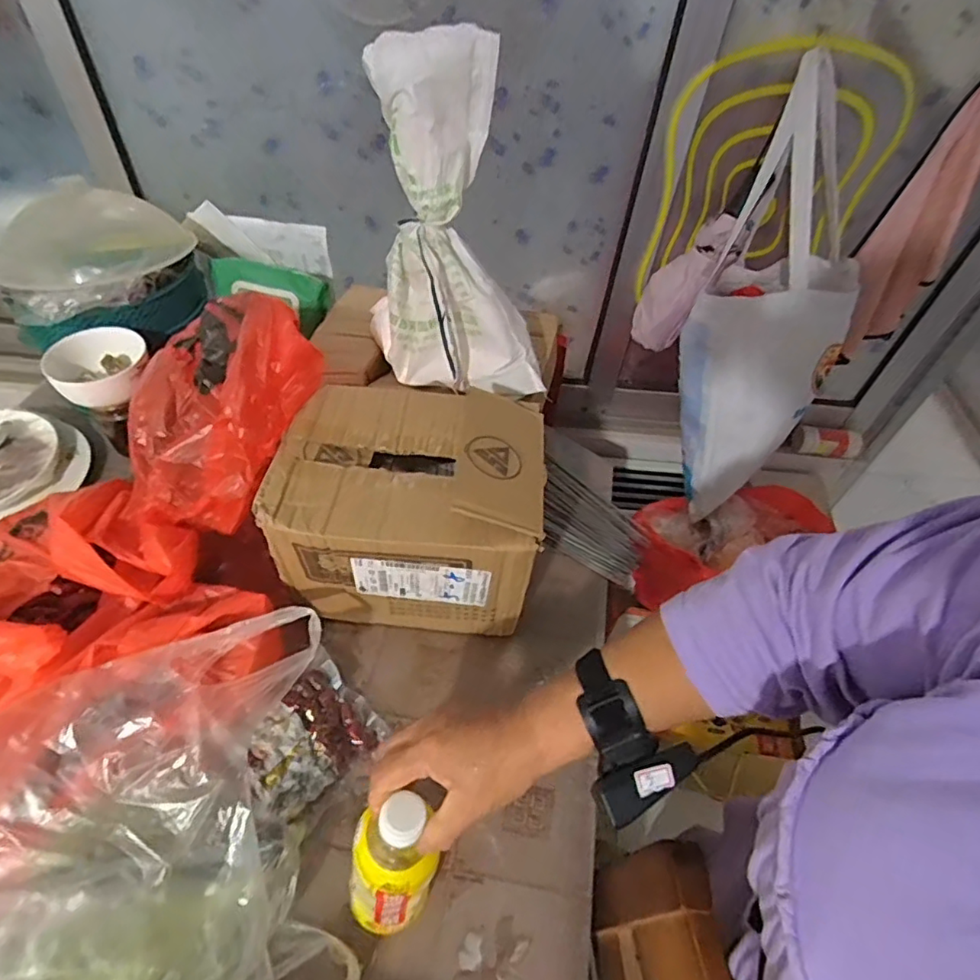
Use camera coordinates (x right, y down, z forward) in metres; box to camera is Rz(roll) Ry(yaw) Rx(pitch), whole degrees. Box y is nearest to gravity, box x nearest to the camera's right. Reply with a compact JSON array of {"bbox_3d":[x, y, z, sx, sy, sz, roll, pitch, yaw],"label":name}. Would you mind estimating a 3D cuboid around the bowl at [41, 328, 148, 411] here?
[{"bbox_3d":[-0.477,-0.149,0.699,0.108,0.055,0.108,3,50,-3],"label":"bowl"}]

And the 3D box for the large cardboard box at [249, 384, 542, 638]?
[{"bbox_3d":[-0.078,0.028,0.611,0.259,0.212,0.186,6,50,-1],"label":"large cardboard box"}]

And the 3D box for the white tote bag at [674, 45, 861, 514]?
[{"bbox_3d":[0.385,-0.241,0.808,0.190,0.558,0.138,12,17,4],"label":"white tote bag"}]

